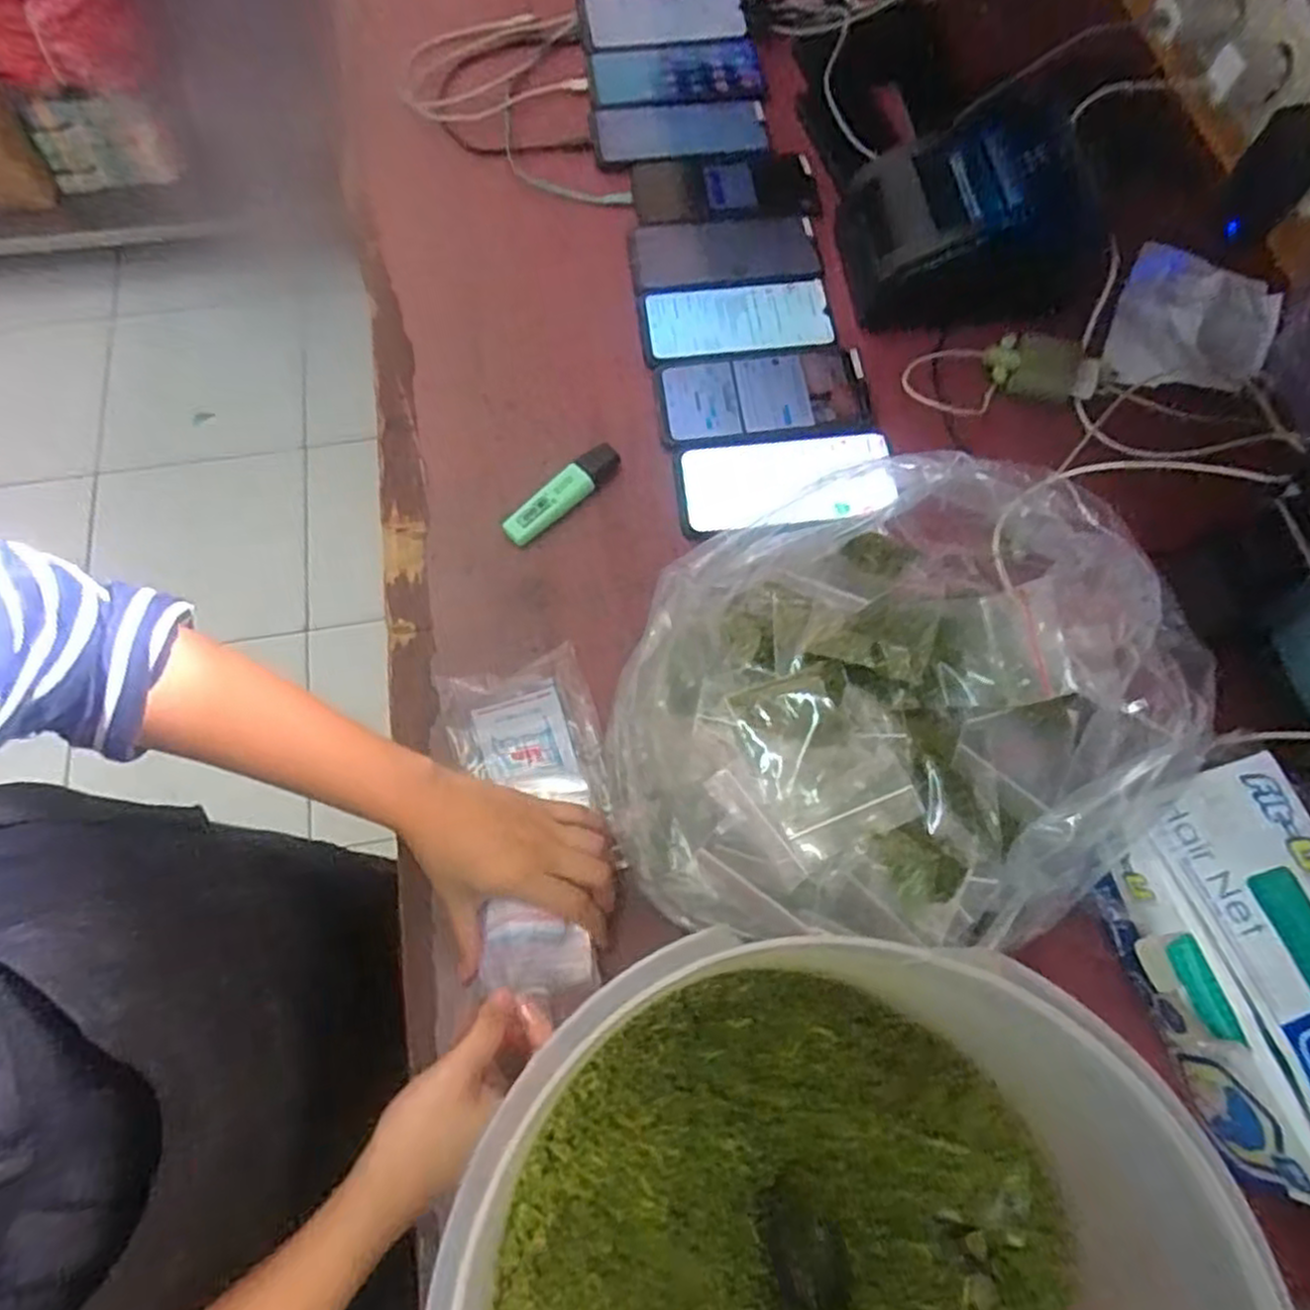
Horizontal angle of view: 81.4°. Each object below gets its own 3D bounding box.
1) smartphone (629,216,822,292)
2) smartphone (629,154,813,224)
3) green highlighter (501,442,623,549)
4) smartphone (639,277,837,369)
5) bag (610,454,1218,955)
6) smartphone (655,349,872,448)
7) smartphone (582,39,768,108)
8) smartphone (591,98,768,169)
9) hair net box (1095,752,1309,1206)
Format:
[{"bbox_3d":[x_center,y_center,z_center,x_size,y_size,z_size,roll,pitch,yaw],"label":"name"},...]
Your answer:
[{"bbox_3d":[0.061,-0.358,0.675,0.162,0.006,0.082,-9,69,-4],"label":"smartphone"},{"bbox_3d":[0.062,-0.432,0.699,0.164,0.012,0.076,-3,69,-2],"label":"smartphone"},{"bbox_3d":[-0.072,-0.126,0.600,0.028,0.022,0.108,43,74,14],"label":"green highlighter"},{"bbox_3d":[0.072,-0.286,0.648,0.164,0.007,0.076,-7,69,-4],"label":"smartphone"},{"bbox_3d":[0.135,0.031,0.451,0.311,0.145,0.263,6,69,1],"label":"bag"},{"bbox_3d":[0.090,-0.210,0.620,0.171,0.013,0.085,-6,69,-3],"label":"smartphone"},{"bbox_3d":[0.022,-0.574,0.753,0.174,0.015,0.079,-11,70,-5],"label":"smartphone"},{"bbox_3d":[0.025,-0.499,0.727,0.165,0.010,0.072,-9,69,-4],"label":"smartphone"},{"bbox_3d":[0.336,0.175,0.421,0.115,0.059,0.206,-16,70,-7],"label":"hair net box"}]

